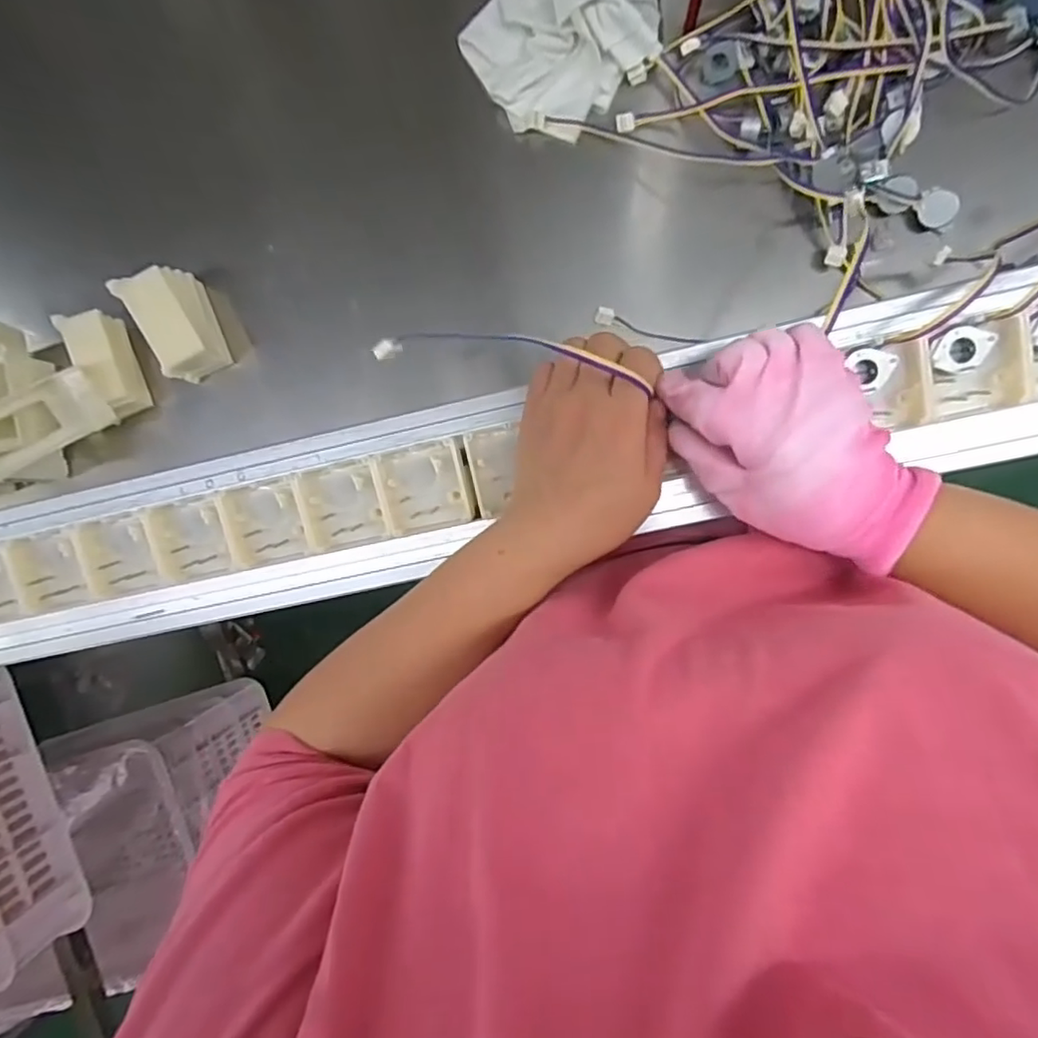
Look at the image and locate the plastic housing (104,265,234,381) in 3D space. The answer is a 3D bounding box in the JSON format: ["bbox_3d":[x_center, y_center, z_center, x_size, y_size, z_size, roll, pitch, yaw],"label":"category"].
[{"bbox_3d":[-0.271,-0.154,0.492,0.047,0.053,0.077,-24,91,8],"label":"plastic housing"}]

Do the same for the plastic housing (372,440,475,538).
[{"bbox_3d":[-0.055,-0.019,0.372,0.049,0.022,0.049,-13,93,7],"label":"plastic housing"}]

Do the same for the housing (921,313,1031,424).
[{"bbox_3d":[0.245,-0.081,0.334,0.049,0.018,0.047,-12,93,7],"label":"housing"}]

